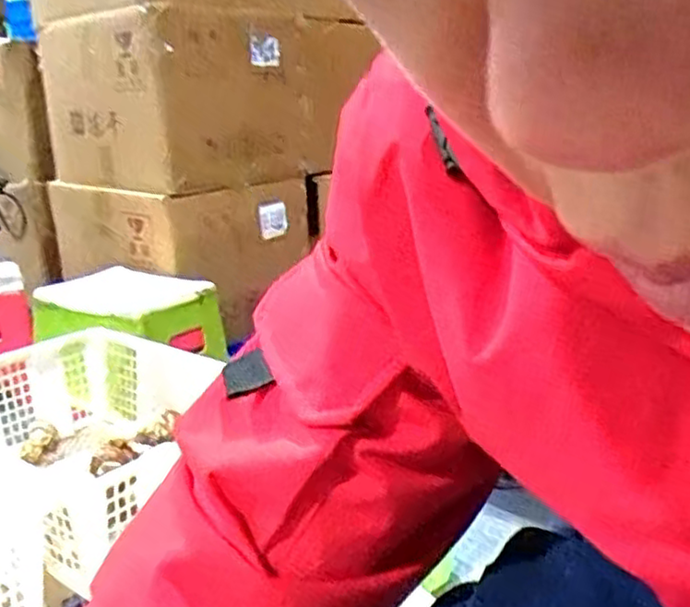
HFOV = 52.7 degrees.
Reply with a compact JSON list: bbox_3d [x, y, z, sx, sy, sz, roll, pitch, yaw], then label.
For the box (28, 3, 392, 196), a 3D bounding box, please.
[{"bbox_3d":[-0.325,-0.502,1.736,0.648,0.368,0.464,-15,21,-40],"label":"box"}]

